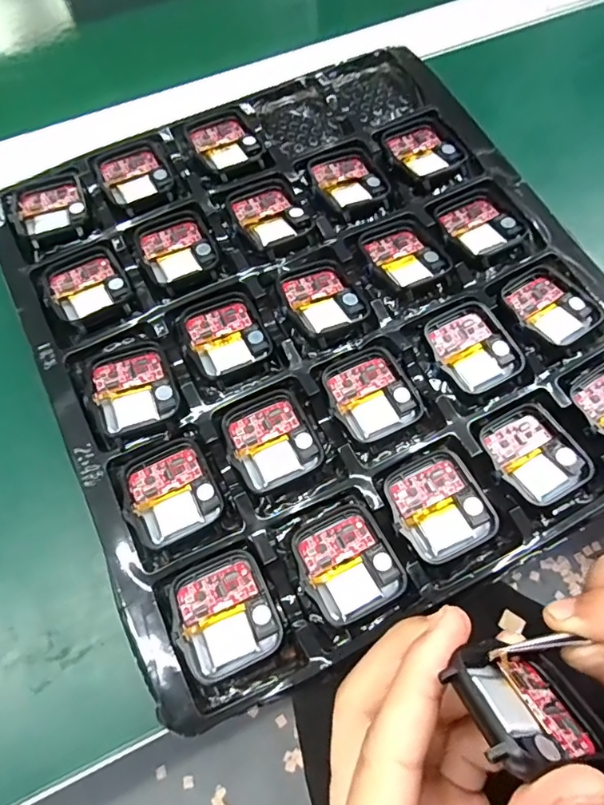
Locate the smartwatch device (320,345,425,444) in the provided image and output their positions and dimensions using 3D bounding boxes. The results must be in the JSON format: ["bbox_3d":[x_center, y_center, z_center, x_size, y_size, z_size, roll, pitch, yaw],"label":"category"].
[{"bbox_3d":[0.032,-0.004,0.232,0.036,0.005,0.040,-25,71,-10],"label":"smartwatch device"}]

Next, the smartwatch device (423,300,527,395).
[{"bbox_3d":[0.080,-0.026,0.240,0.035,0.009,0.041,-26,71,-10],"label":"smartwatch device"}]

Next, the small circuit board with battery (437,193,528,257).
[{"bbox_3d":[0.093,-0.093,0.265,0.033,0.010,0.038,-25,71,-10],"label":"small circuit board with battery"}]

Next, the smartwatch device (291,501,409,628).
[{"bbox_3d":[0.018,0.065,0.207,0.037,0.008,0.041,-26,71,-10],"label":"smartwatch device"}]

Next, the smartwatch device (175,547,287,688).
[{"bbox_3d":[-0.030,0.082,0.198,0.037,0.008,0.041,-24,71,-9],"label":"smartwatch device"}]

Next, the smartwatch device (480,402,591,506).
[{"bbox_3d":[0.103,0.022,0.223,0.037,0.007,0.041,-26,71,-10],"label":"smartwatch device"}]

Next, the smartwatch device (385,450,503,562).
[{"bbox_3d":[0.058,0.043,0.212,0.036,0.005,0.041,-22,70,-9],"label":"smartwatch device"}]

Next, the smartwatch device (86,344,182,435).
[{"bbox_3d":[-0.076,-0.006,0.231,0.036,0.005,0.039,-19,70,-8],"label":"smartwatch device"}]

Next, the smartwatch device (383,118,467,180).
[{"bbox_3d":[0.068,-0.141,0.281,0.037,0.005,0.038,-26,71,-10],"label":"smartwatch device"}]

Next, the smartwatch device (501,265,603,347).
[{"bbox_3d":[0.120,-0.047,0.248,0.037,0.007,0.042,-25,68,-11],"label":"smartwatch device"}]

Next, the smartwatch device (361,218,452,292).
[{"bbox_3d":[0.051,-0.076,0.256,0.036,0.007,0.040,-24,71,-10],"label":"smartwatch device"}]

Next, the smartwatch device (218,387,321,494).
[{"bbox_3d":[-0.014,0.017,0.225,0.037,0.007,0.041,-26,71,-10],"label":"smartwatch device"}]

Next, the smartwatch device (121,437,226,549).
[{"bbox_3d":[-0.057,0.038,0.217,0.038,0.006,0.042,-26,71,-10],"label":"smartwatch device"}]

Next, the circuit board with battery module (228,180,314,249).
[{"bbox_3d":[-0.017,-0.099,0.266,0.036,0.004,0.041,-28,71,-11],"label":"circuit board with battery module"}]

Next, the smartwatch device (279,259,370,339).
[{"bbox_3d":[0.009,-0.051,0.248,0.036,0.010,0.039,-25,71,-10],"label":"smartwatch device"}]

